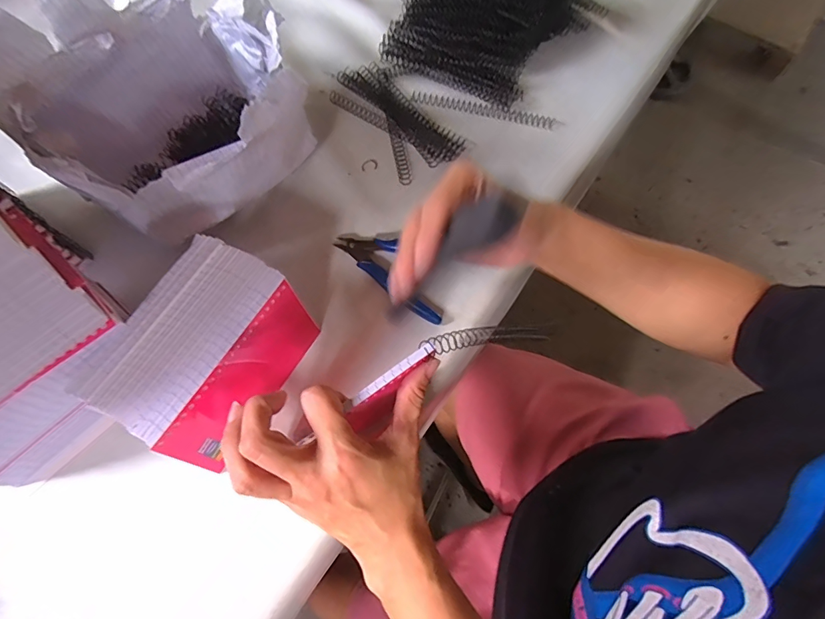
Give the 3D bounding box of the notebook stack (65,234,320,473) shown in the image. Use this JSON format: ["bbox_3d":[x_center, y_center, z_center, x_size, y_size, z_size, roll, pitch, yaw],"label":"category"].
[{"bbox_3d":[-0.144,0.030,0.304,0.088,0.064,0.130,26,66,9],"label":"notebook stack"}]

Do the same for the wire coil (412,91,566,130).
[{"bbox_3d":[0.085,-0.226,0.483,0.171,0.009,0.016,13,64,3],"label":"wire coil"}]

